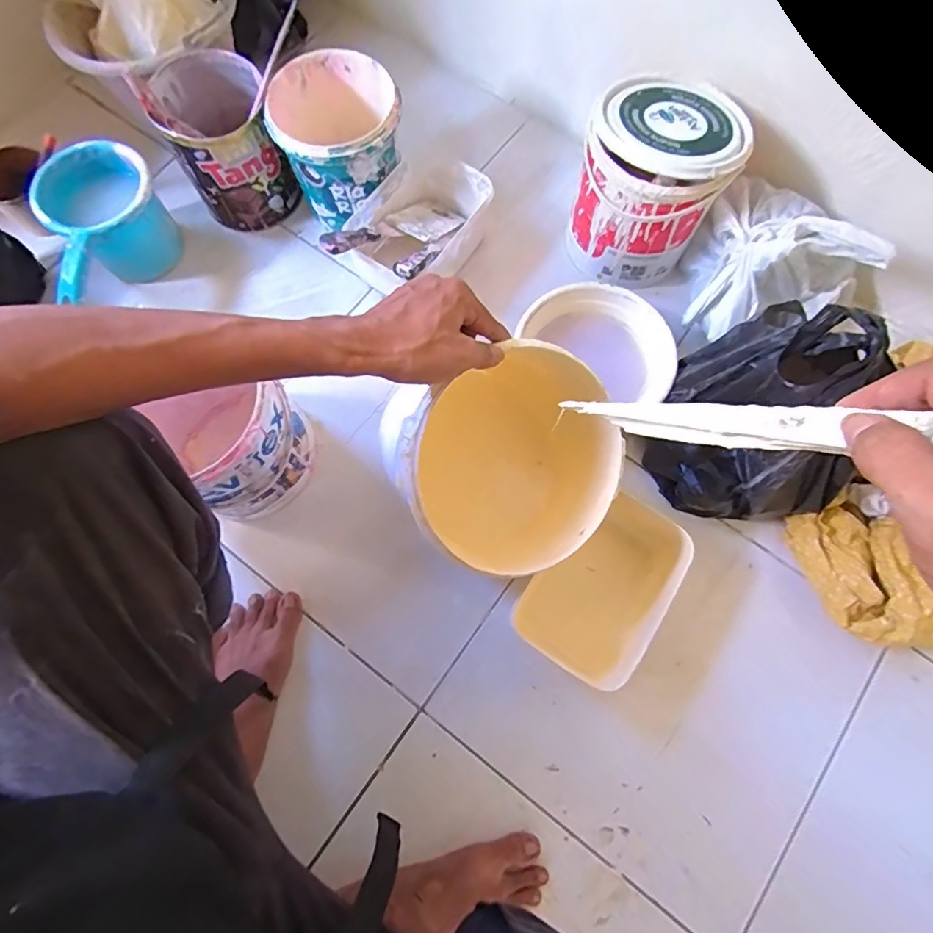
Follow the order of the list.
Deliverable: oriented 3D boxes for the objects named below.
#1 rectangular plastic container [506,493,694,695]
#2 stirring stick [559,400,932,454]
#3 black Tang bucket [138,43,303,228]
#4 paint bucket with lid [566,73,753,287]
[{"bbox_3d":[0.163,0.129,0.596,0.125,0.084,0.221,34,77,10],"label":"rectangular plastic container"},{"bbox_3d":[0.140,-0.025,0.300,0.020,0.240,0.014,46,76,-27],"label":"stirring stick"},{"bbox_3d":[-0.325,-0.439,0.716,0.134,0.172,0.147,0,74,0],"label":"black Tang bucket"},{"bbox_3d":[0.230,-0.353,0.663,0.167,0.210,0.146,8,74,2],"label":"paint bucket with lid"}]

